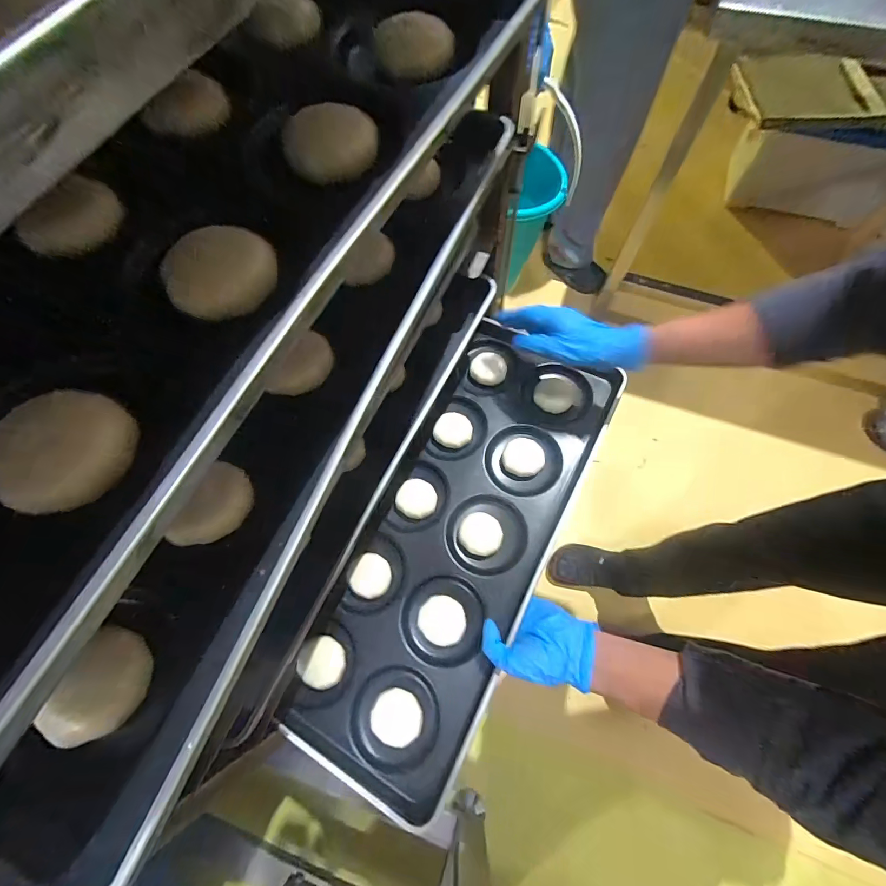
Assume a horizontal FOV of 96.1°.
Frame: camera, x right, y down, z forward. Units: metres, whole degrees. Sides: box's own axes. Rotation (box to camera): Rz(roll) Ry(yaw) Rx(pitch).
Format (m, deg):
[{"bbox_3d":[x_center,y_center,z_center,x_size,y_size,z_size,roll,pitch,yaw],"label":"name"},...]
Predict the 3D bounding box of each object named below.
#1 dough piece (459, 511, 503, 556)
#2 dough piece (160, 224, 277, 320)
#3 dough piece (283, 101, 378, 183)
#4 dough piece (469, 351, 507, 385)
[{"bbox_3d":[0.050,0.118,0.524,0.054,0.010,0.053,9,69,5],"label":"dough piece"},{"bbox_3d":[-0.120,-0.094,0.216,0.056,0.018,0.045,-25,70,-8],"label":"dough piece"},{"bbox_3d":[-0.070,-0.190,0.251,0.057,0.016,0.048,-16,69,-5],"label":"dough piece"},{"bbox_3d":[0.071,-0.118,0.619,0.054,0.017,0.053,0,69,1],"label":"dough piece"}]

